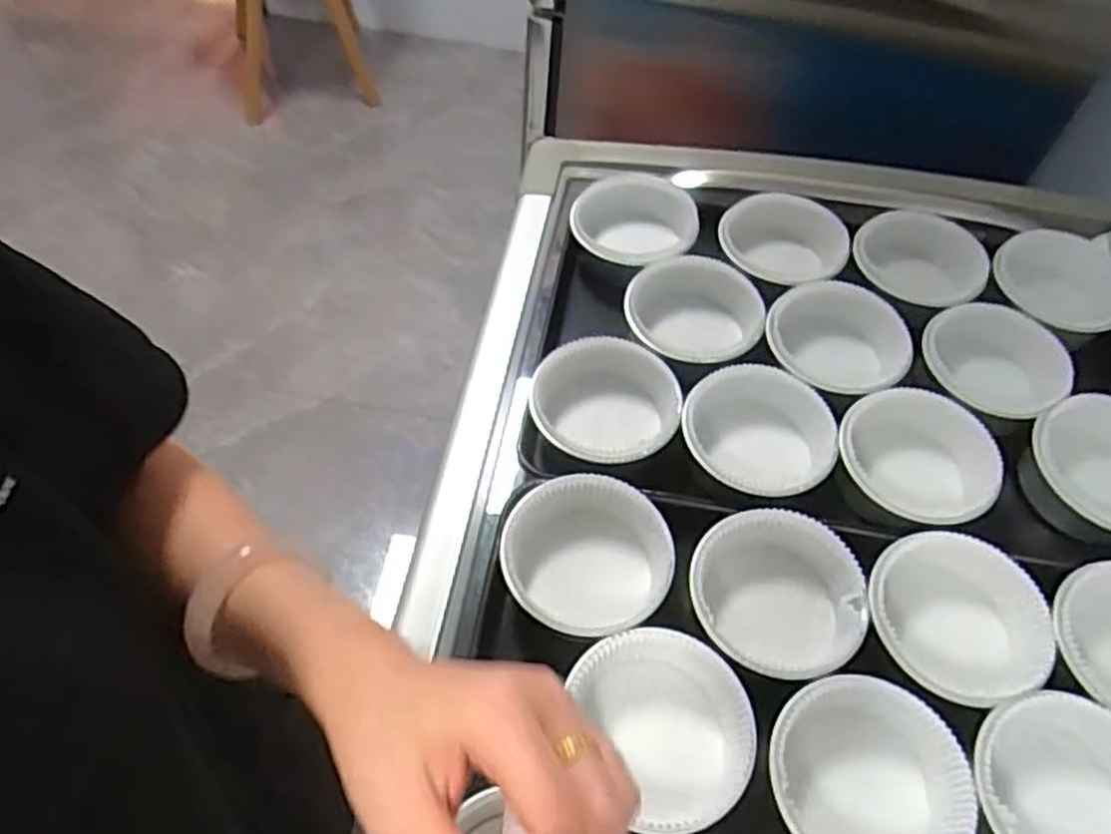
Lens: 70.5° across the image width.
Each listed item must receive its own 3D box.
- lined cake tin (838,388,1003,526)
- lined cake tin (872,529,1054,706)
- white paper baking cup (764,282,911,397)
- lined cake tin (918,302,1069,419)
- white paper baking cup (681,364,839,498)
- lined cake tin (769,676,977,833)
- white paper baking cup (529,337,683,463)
[{"bbox_3d":[0.331,0.049,0.743,0.141,0.072,0.146,31,59,15],"label":"lined cake tin"},{"bbox_3d":[0.320,0.171,0.646,0.133,0.069,0.145,2,56,-4],"label":"lined cake tin"},{"bbox_3d":[0.283,-0.067,0.807,0.142,0.062,0.133,18,56,7],"label":"white paper baking cup"},{"bbox_3d":[0.439,-0.049,0.791,0.136,0.057,0.132,12,56,3],"label":"lined cake tin"},{"bbox_3d":[0.187,0.022,0.740,0.142,0.054,0.135,6,56,-1],"label":"white paper baking cup"},{"bbox_3d":[0.221,0.267,0.574,0.134,0.067,0.136,2,56,-4],"label":"lined cake tin"},{"bbox_3d":[0.046,0.000,0.760,0.139,0.072,0.133,6,56,-2],"label":"white paper baking cup"}]

